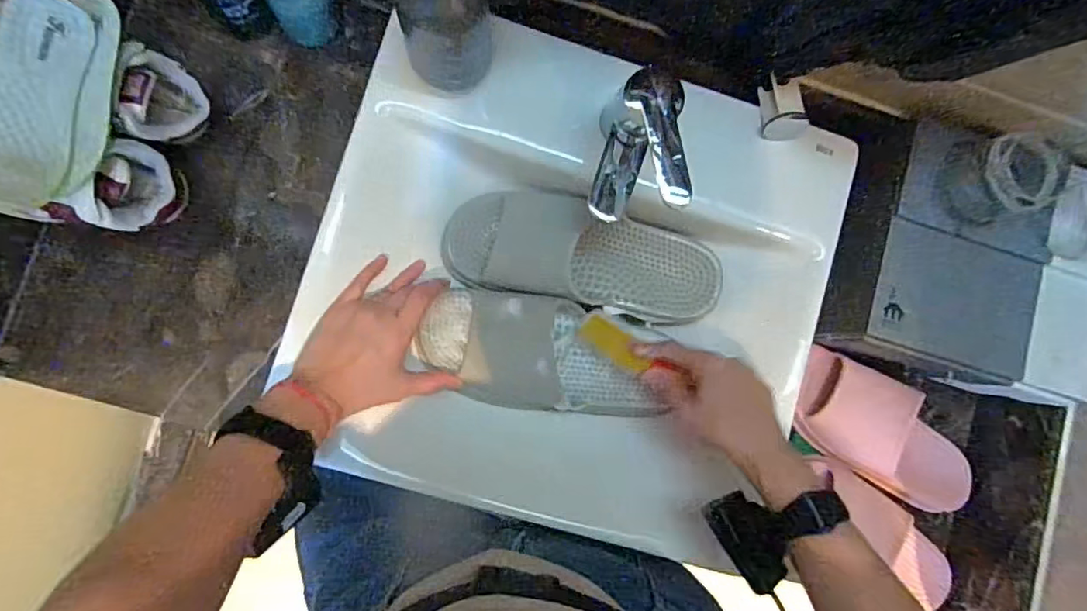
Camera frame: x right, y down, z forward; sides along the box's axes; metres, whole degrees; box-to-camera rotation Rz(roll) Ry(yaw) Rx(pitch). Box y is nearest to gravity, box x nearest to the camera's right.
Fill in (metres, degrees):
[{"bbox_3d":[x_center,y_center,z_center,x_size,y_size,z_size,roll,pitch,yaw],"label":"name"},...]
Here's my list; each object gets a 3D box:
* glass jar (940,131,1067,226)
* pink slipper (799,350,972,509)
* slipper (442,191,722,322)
[{"bbox_3d":[0.418,-0.119,0.522,0.072,0.055,0.075,0,86,-7],"label":"glass jar"},{"bbox_3d":[0.380,0.146,0.630,0.241,0.080,0.104,32,83,-4],"label":"pink slipper"},{"bbox_3d":[0.040,-0.050,0.536,0.270,0.049,0.098,11,85,-6],"label":"slipper"}]

